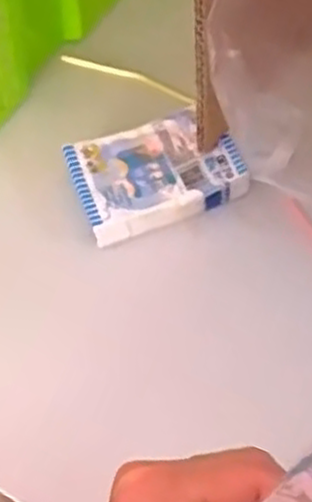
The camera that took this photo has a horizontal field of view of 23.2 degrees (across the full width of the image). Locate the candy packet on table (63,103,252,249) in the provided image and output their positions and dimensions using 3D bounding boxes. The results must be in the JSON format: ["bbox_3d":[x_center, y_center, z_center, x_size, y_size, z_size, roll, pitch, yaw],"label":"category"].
[{"bbox_3d":[0.000,-0.052,0.490,0.103,0.021,0.071,-20,61,-8],"label":"candy packet on table"}]

